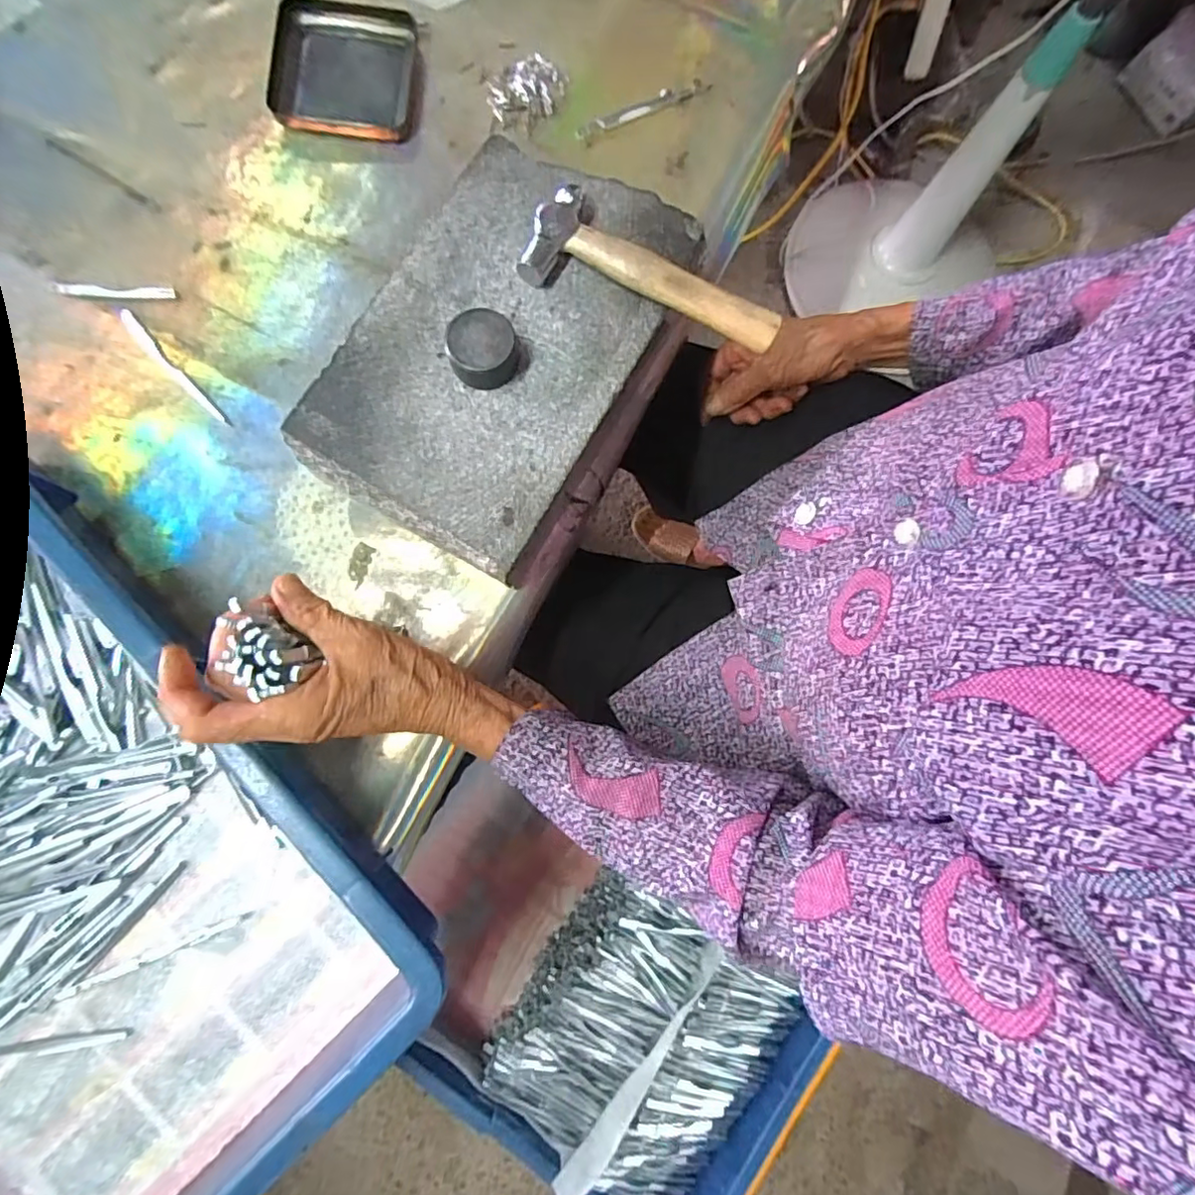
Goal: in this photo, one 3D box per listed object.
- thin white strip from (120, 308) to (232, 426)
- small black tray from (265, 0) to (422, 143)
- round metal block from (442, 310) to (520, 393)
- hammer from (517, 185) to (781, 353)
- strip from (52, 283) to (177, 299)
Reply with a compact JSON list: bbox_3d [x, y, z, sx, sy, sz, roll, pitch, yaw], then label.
[{"bbox_3d":[-0.279,-0.149,0.374,0.010,0.004,0.101,-42,87,-9],"label":"thin white strip"},{"bbox_3d":[-0.185,-0.380,0.413,0.109,0.016,0.105,0,81,-2],"label":"small black tray"},{"bbox_3d":[-0.065,-0.139,0.323,0.037,0.023,0.035,0,81,-2],"label":"round metal block"},{"bbox_3d":[0.032,-0.185,0.333,0.148,0.016,0.051,24,80,1],"label":"hammer"},{"bbox_3d":[-0.329,-0.207,0.388,0.080,0.004,0.010,2,79,0],"label":"strip"}]

